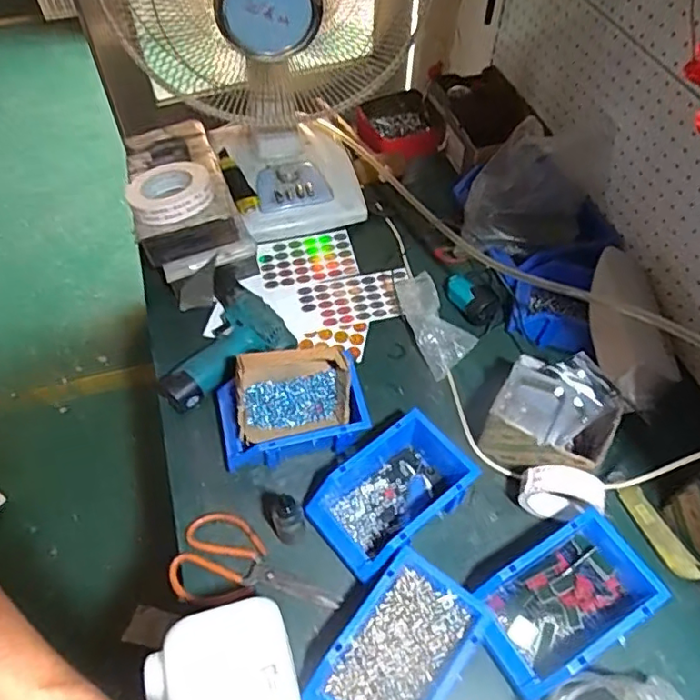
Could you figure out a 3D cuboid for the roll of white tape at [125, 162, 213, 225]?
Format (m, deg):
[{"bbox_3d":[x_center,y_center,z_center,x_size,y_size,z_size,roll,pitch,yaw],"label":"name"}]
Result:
[{"bbox_3d":[-0.280,-0.248,0.904,0.125,0.028,0.130,0,54,-1],"label":"roll of white tape"}]

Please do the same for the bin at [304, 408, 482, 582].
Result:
[{"bbox_3d":[0.053,0.174,0.710,0.189,0.084,0.118,-34,62,-23],"label":"bin"}]

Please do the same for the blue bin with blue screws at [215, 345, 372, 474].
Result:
[{"bbox_3d":[-0.077,0.076,0.753,0.183,0.128,0.112,-10,55,-8],"label":"blue bin with blue screws"}]

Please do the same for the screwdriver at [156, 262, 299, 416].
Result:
[{"bbox_3d":[-0.207,-0.020,0.868,0.198,0.050,0.185,-28,59,-19],"label":"screwdriver"}]

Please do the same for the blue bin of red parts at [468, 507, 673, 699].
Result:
[{"bbox_3d":[0.229,0.274,0.641,0.194,0.078,0.124,-25,59,-18],"label":"blue bin of red parts"}]

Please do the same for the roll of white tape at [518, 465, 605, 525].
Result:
[{"bbox_3d":[0.249,0.174,0.695,0.092,0.083,0.041,20,56,13],"label":"roll of white tape"}]

